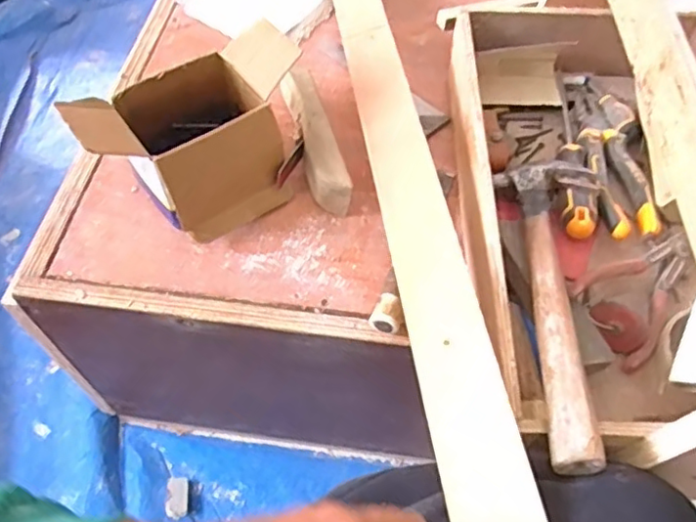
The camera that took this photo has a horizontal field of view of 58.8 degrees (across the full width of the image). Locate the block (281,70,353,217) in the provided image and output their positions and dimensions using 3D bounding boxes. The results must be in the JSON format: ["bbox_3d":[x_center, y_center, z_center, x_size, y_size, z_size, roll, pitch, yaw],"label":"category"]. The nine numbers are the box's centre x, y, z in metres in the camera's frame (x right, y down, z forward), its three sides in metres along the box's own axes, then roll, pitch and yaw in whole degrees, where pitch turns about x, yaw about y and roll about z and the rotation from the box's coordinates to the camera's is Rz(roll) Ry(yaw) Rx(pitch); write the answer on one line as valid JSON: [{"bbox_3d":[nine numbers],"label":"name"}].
[{"bbox_3d":[-0.034,-0.125,0.644,0.037,0.054,0.174,-13,58,-8],"label":"block"}]

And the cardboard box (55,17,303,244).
[{"bbox_3d":[-0.139,-0.115,0.588,0.199,0.137,0.129,-32,62,-19],"label":"cardboard box"}]

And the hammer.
[{"bbox_3d":[0.165,0.021,0.483,0.078,0.026,0.306,8,44,6],"label":"hammer"}]

